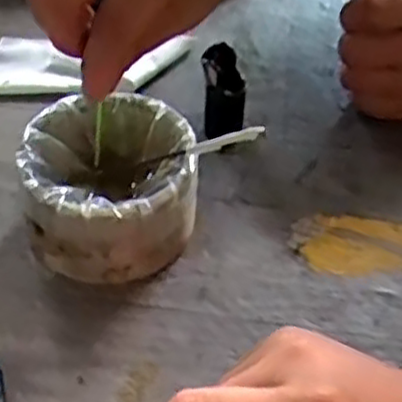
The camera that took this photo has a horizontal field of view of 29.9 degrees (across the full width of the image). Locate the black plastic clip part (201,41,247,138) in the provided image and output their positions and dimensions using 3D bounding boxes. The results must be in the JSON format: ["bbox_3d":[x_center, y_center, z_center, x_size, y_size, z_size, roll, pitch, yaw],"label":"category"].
[{"bbox_3d":[0.013,-0.060,0.422,0.024,0.052,0.025,3,48,0],"label":"black plastic clip part"}]

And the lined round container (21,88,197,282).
[{"bbox_3d":[-0.045,-0.007,0.370,0.079,0.049,0.080,1,48,-1],"label":"lined round container"}]

